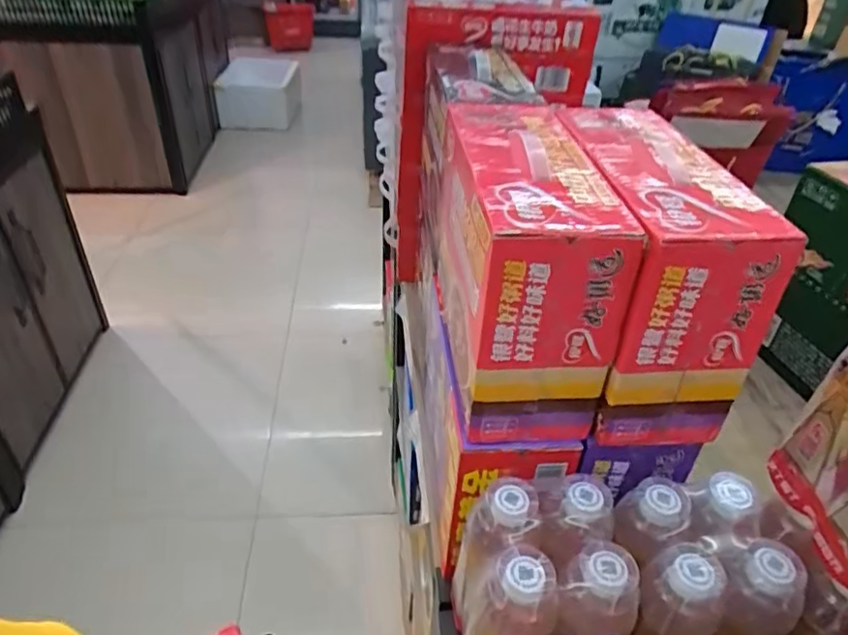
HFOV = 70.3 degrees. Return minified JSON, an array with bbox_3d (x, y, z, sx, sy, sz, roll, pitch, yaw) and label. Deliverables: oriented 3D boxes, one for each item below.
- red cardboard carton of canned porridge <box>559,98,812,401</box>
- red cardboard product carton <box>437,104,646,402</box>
[{"bbox_3d":[0.197,-0.077,0.545,0.129,0.170,0.252,1,37,-3],"label":"red cardboard carton of canned porridge"},{"bbox_3d":[0.084,-0.080,0.558,0.107,0.161,0.280,0,37,-4],"label":"red cardboard product carton"}]

